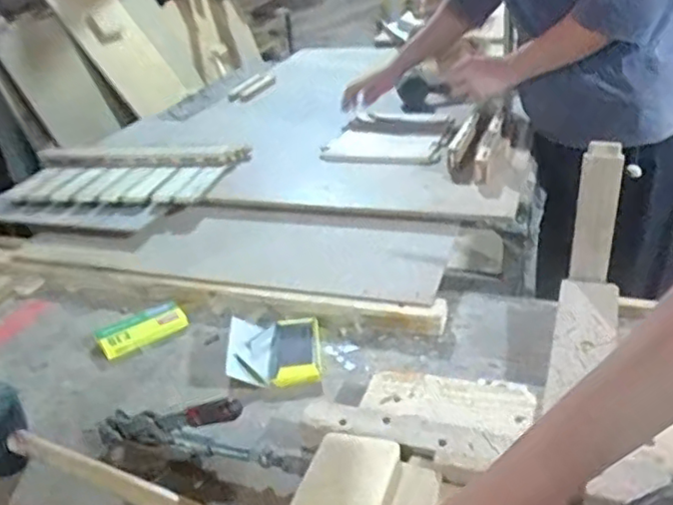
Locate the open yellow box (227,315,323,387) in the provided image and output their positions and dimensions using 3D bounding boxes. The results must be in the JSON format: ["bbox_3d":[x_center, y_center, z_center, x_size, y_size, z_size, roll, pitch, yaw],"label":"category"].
[{"bbox_3d":[-0.081,0.124,0.859,0.114,0.037,0.129,-6,29,0],"label":"open yellow box"}]

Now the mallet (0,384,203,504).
[{"bbox_3d":[-0.272,0.229,0.691,0.297,0.094,0.064,17,35,15],"label":"mallet"}]

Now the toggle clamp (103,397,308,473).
[{"bbox_3d":[-0.160,0.189,0.701,0.261,0.102,0.025,8,32,23],"label":"toggle clamp"}]

